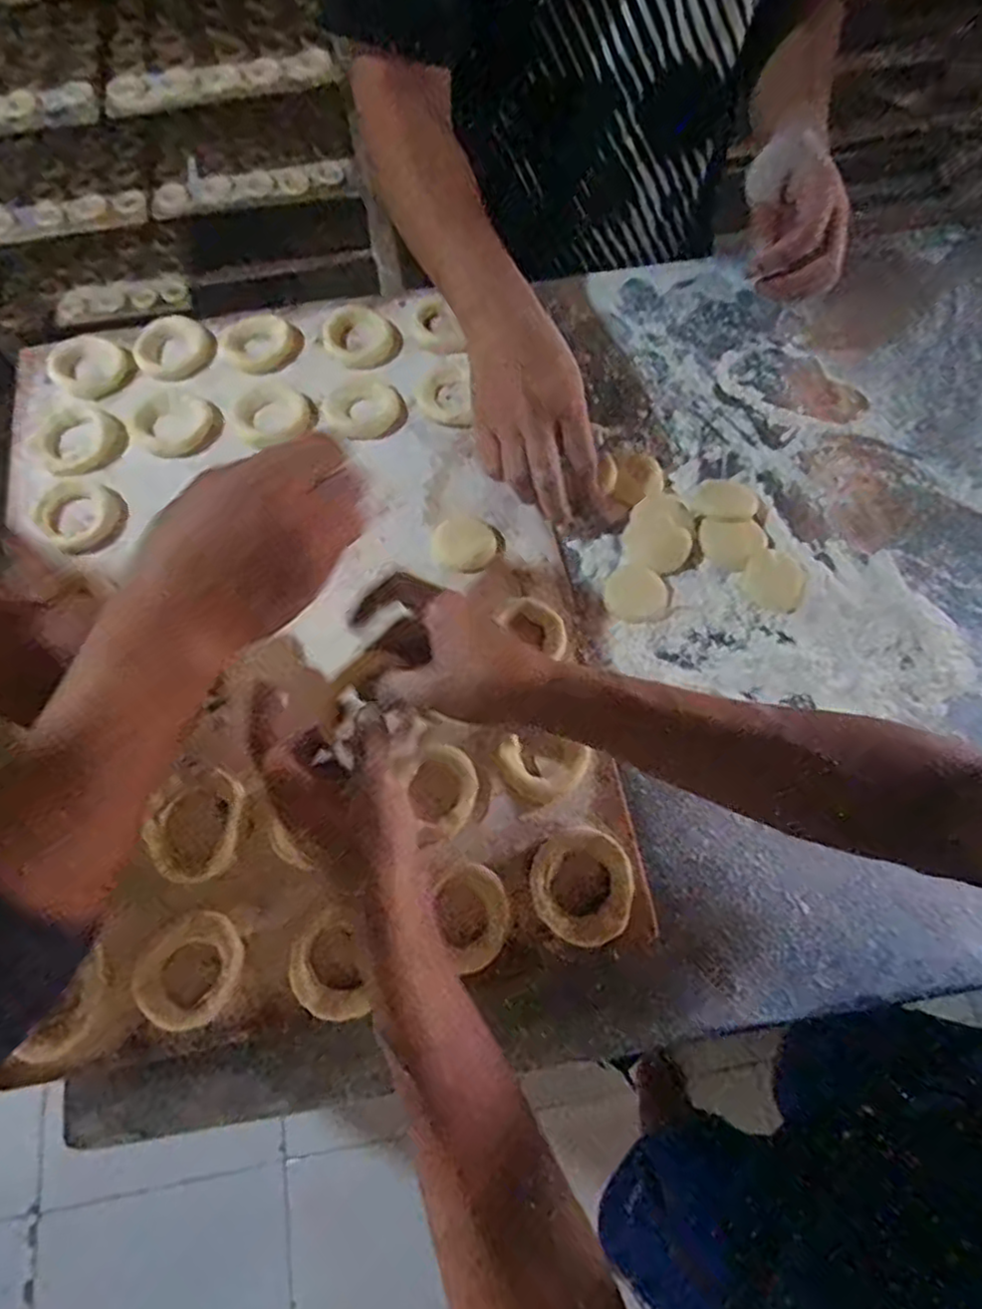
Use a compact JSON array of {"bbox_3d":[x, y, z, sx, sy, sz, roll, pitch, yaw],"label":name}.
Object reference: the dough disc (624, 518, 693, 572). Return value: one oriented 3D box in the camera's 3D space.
[{"bbox_3d":[0.128,-0.084,0.532,0.047,0.007,0.042,21,69,7],"label":"dough disc"}]

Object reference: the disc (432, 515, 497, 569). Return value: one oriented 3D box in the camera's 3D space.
[{"bbox_3d":[-0.020,-0.086,0.528,0.049,0.009,0.046,0,68,-1],"label":"disc"}]

